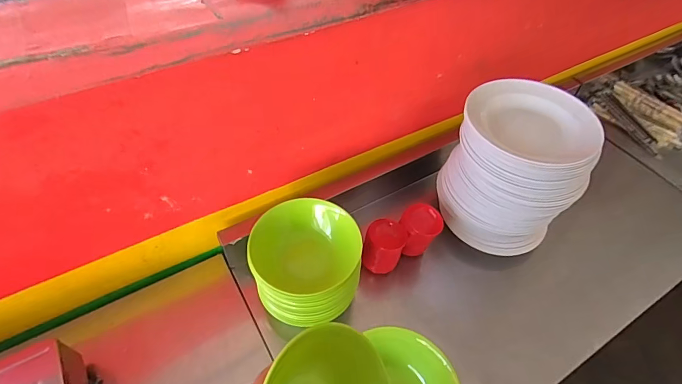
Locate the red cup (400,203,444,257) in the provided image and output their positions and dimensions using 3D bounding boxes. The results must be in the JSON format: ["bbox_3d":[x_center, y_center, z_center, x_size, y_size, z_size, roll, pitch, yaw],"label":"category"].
[{"bbox_3d":[0.149,0.077,0.761,0.075,0.089,0.067,16,52,9],"label":"red cup"}]

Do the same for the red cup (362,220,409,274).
[{"bbox_3d":[0.083,0.104,0.757,0.070,0.093,0.068,2,51,-2],"label":"red cup"}]

